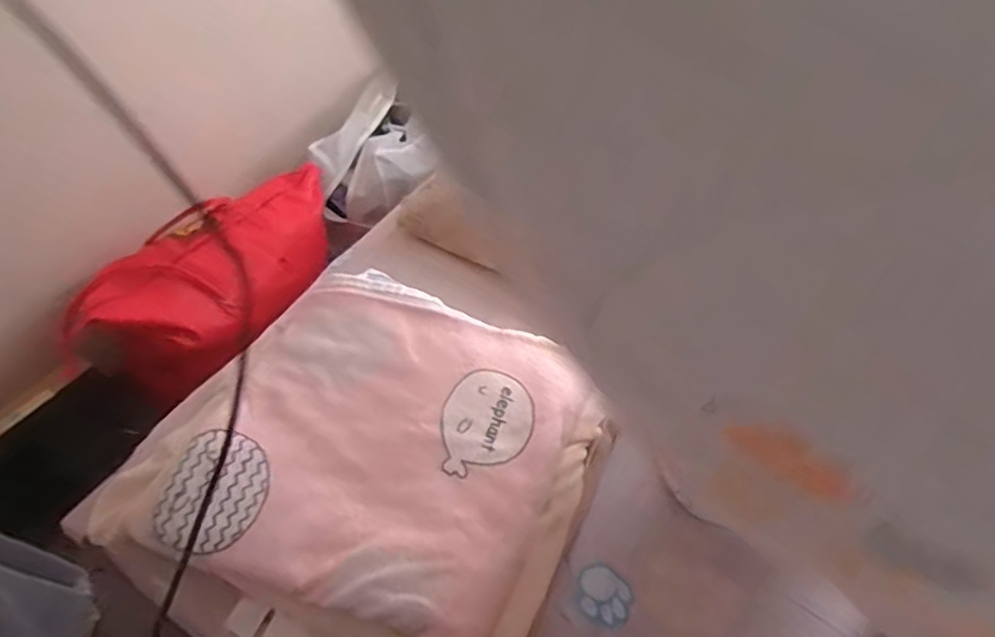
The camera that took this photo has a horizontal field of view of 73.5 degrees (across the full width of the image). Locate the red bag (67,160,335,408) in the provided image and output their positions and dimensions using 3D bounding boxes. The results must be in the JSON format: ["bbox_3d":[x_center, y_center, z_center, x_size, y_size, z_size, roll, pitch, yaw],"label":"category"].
[{"bbox_3d":[-0.649,-0.103,1.578,0.281,0.233,0.706,36,58,27],"label":"red bag"}]

